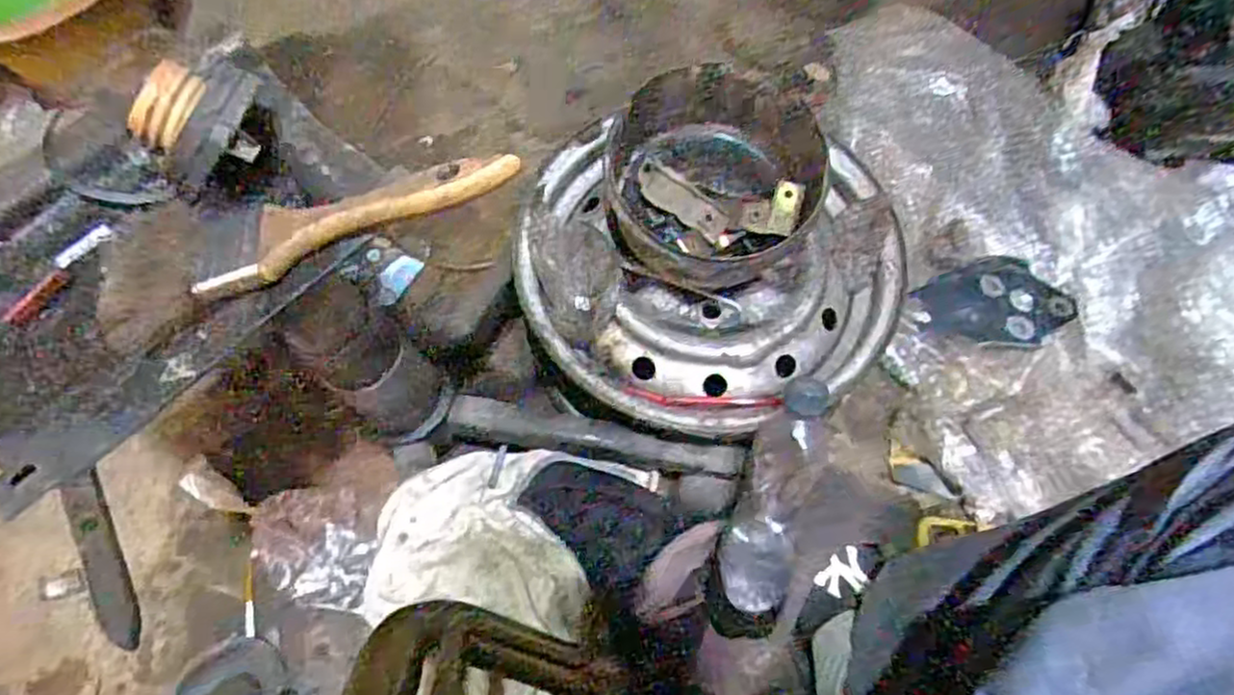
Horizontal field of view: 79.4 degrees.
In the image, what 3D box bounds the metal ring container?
[{"bbox_3d":[0.089,-0.152,0.687,0.207,0.084,0.184,12,66,4],"label":"metal ring container"}]

